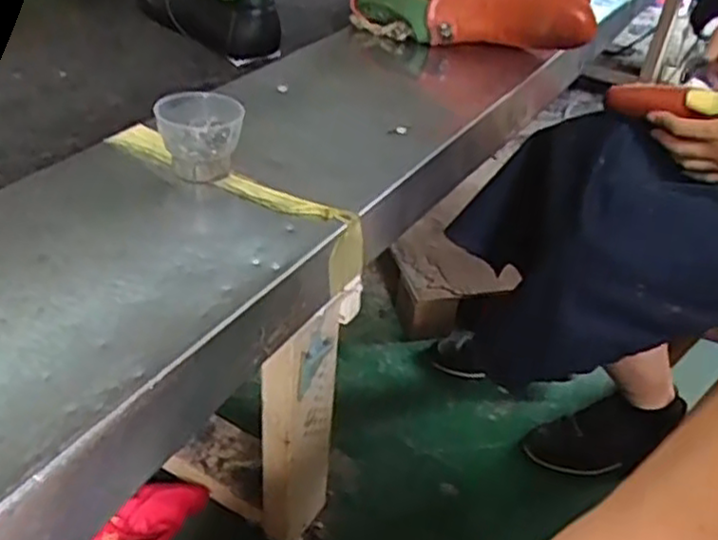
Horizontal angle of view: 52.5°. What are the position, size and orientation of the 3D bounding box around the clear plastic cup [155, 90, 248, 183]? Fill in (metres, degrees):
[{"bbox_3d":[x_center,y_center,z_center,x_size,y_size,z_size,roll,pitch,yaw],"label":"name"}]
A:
[{"bbox_3d":[-0.119,-0.100,0.548,0.051,0.052,0.051,3,38,-2],"label":"clear plastic cup"}]

